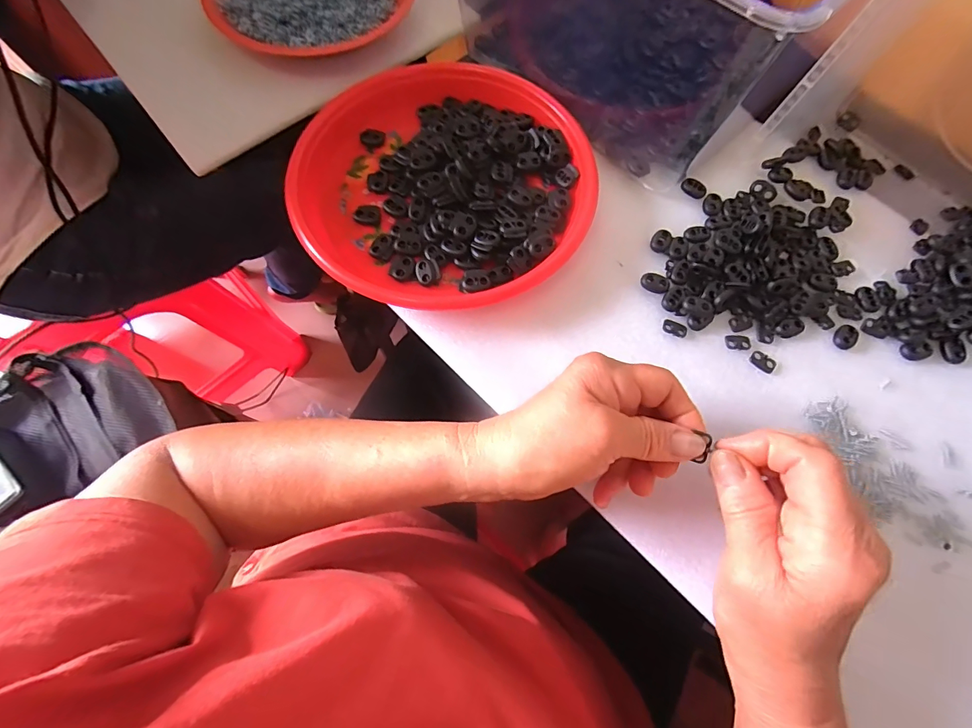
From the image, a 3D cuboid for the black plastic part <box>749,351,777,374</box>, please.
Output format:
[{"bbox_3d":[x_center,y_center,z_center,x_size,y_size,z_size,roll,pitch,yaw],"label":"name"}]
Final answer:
[{"bbox_3d":[0.209,-0.002,0.308,0.018,0.004,0.013,39,75,11],"label":"black plastic part"}]

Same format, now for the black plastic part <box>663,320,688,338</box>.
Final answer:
[{"bbox_3d":[0.146,-0.028,0.313,0.018,0.004,0.011,21,72,6],"label":"black plastic part"}]

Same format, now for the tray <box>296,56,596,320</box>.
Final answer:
[{"bbox_3d":[-0.034,-0.162,0.338,0.230,0.024,0.240,0,71,-1],"label":"tray"}]

